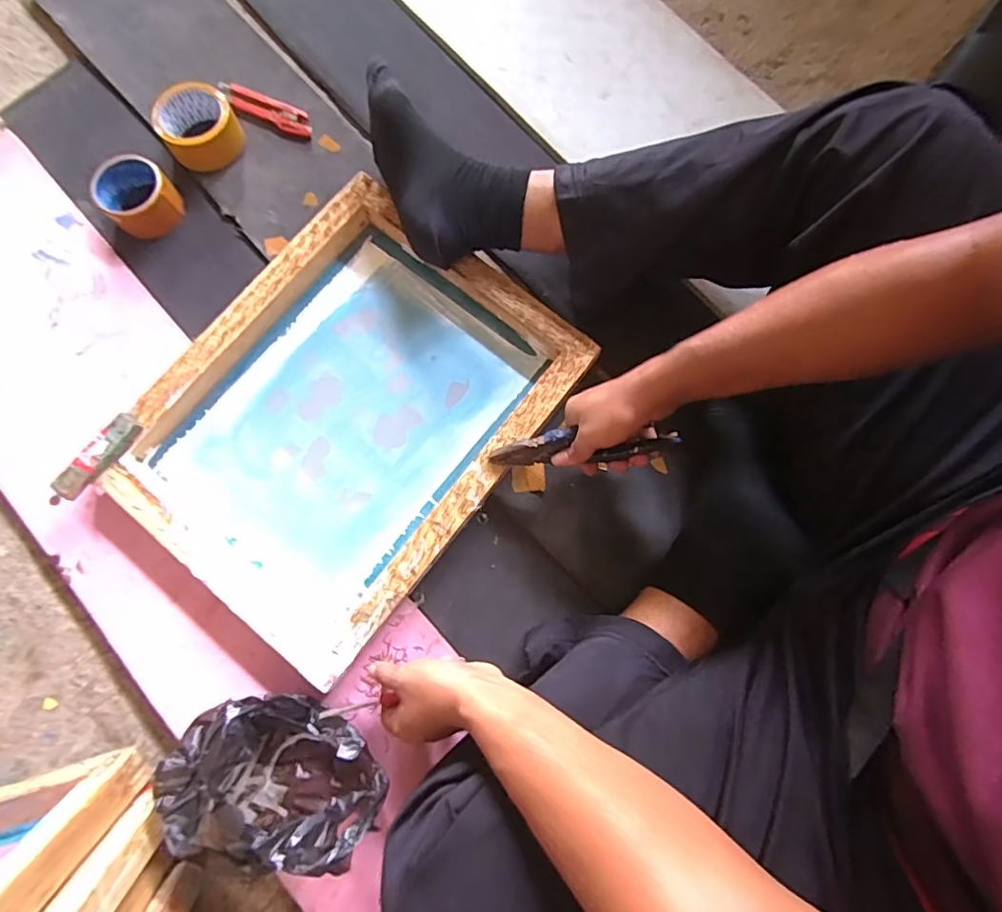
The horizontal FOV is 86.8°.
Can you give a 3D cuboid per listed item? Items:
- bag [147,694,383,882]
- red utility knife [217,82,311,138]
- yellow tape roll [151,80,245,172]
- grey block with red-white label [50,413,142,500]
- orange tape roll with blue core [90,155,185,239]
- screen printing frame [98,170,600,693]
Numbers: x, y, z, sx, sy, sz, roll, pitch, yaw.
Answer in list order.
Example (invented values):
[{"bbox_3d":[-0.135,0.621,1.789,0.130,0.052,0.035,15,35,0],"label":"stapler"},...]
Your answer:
[{"bbox_3d":[-0.217,0.303,0.504,0.196,0.135,0.122,-2,79,0],"label":"bag"},{"bbox_3d":[-0.321,-0.472,0.716,0.149,0.018,0.031,26,80,5],"label":"red utility knife"},{"bbox_3d":[-0.393,-0.430,0.692,0.091,0.046,0.098,36,81,6],"label":"yellow tape roll"},{"bbox_3d":[-0.441,0.000,0.579,0.029,0.014,0.104,35,81,6],"label":"grey block with red-white label"},{"bbox_3d":[-0.460,-0.329,0.671,0.086,0.046,0.085,44,82,8],"label":"orange tape roll with blue core"},{"bbox_3d":[-0.175,-0.053,0.619,0.372,0.040,0.470,38,81,7],"label":"screen printing frame"}]

